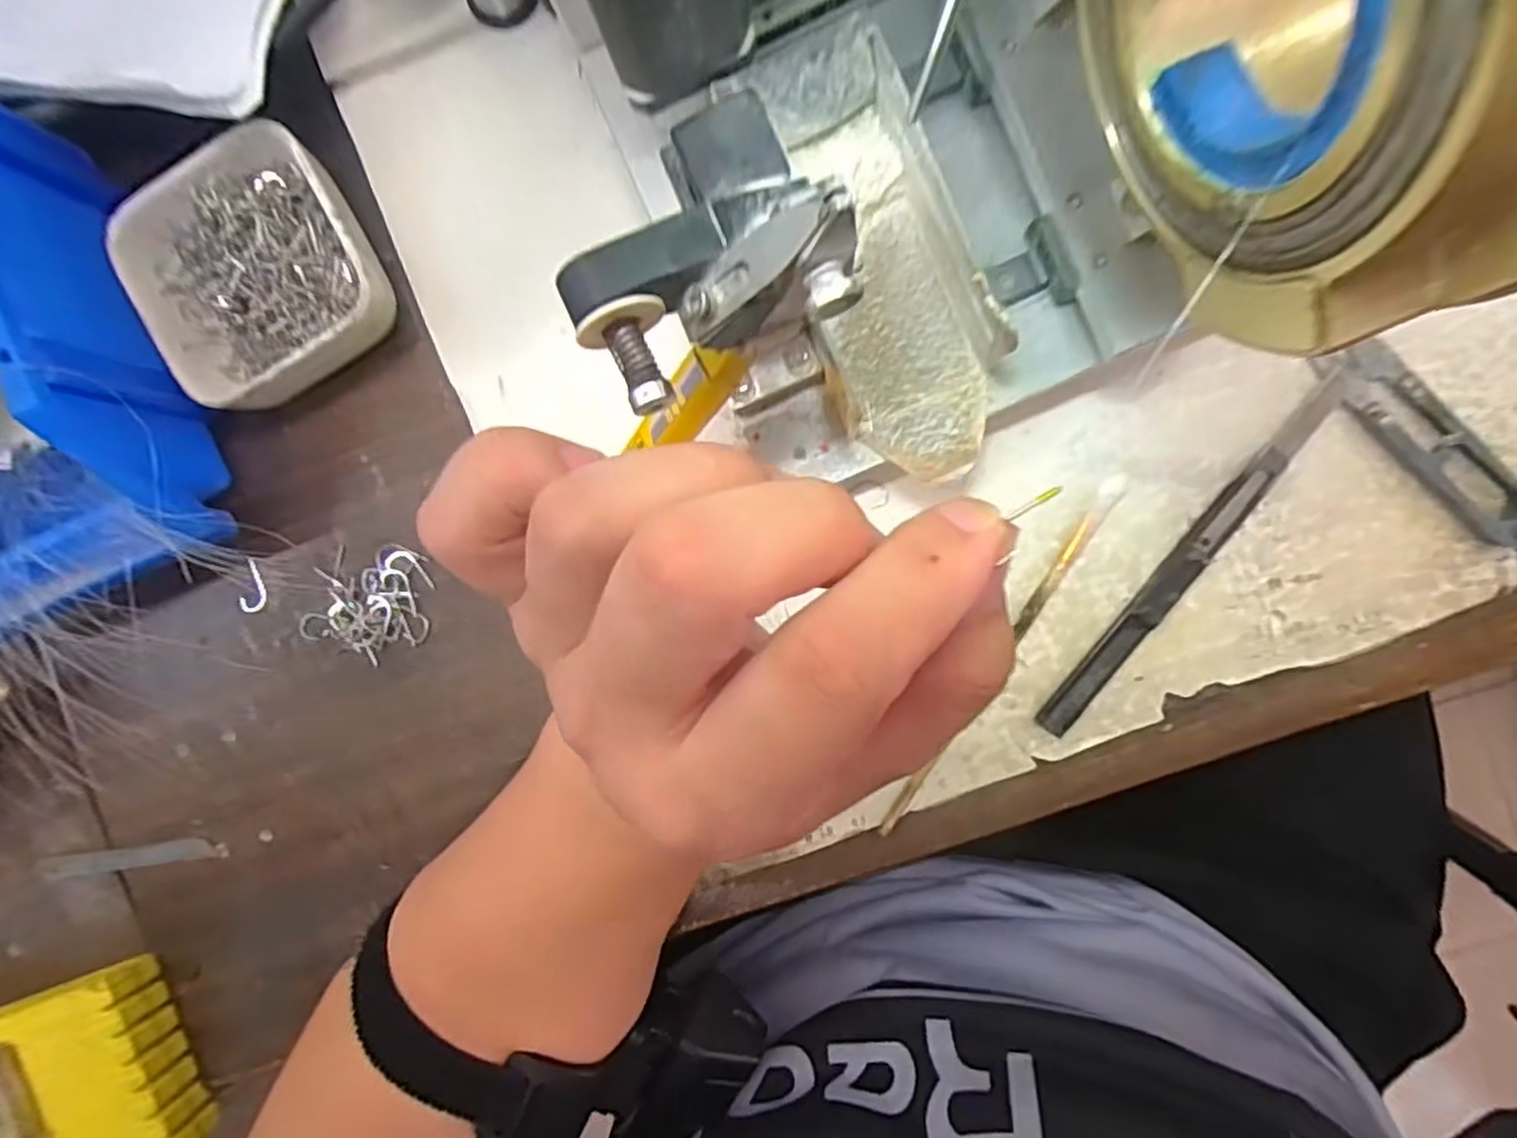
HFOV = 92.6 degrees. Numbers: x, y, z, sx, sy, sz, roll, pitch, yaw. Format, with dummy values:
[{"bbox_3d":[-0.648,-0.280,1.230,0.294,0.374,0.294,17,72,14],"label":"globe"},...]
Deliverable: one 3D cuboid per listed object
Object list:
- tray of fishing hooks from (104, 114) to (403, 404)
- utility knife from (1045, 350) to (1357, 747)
[{"bbox_3d":[-0.184,-0.110,0.271,0.082,0.030,0.088,-33,90,6],"label":"tray of fishing hooks"},{"bbox_3d":[0.156,-0.005,0.259,0.014,0.009,0.161,38,96,2],"label":"utility knife"}]

